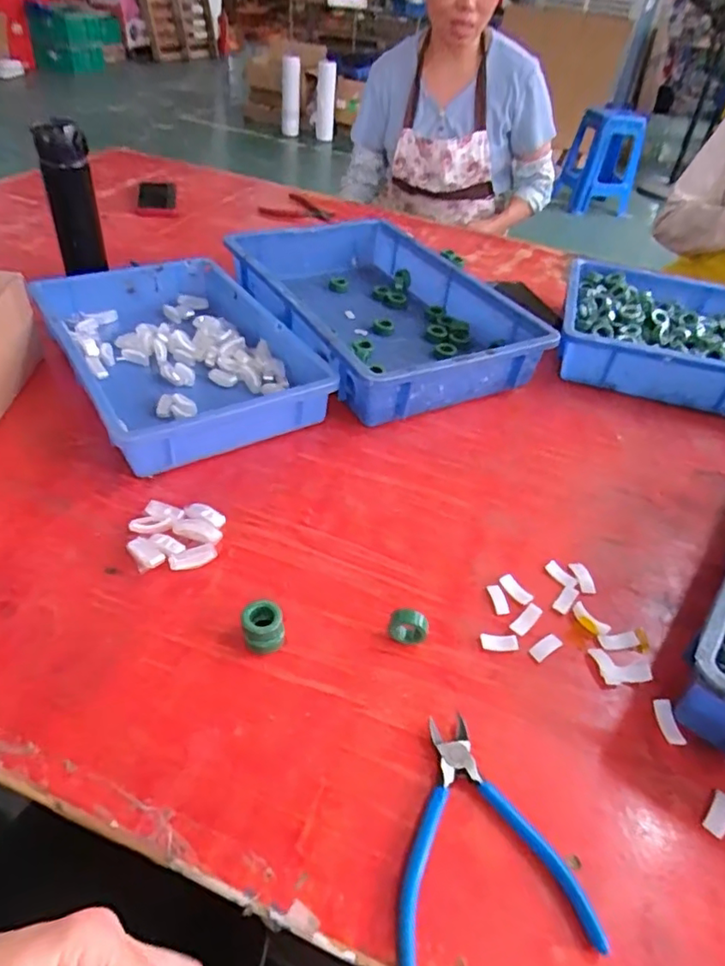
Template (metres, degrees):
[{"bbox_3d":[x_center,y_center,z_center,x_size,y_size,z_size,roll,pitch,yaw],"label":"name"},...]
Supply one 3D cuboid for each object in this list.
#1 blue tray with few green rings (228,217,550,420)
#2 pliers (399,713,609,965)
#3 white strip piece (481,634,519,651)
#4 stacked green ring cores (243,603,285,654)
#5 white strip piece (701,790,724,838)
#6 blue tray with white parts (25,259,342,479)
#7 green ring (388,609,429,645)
[{"bbox_3d":[0.020,-0.256,0.842,0.313,0.078,0.436,-16,46,-24],"label":"blue tray with few green rings"},{"bbox_3d":[0.072,0.217,0.371,0.116,0.012,0.136,-1,42,-9],"label":"pliers"},{"bbox_3d":[0.113,0.130,0.484,0.031,0.004,0.014,3,41,-4],"label":"white strip piece"},{"bbox_3d":[-0.077,0.113,0.460,0.029,0.031,0.027,4,41,-4],"label":"stacked green ring cores"},{"bbox_3d":[0.242,0.223,0.399,0.015,0.004,0.030,34,48,27],"label":"white strip piece"},{"bbox_3d":[-0.222,-0.162,0.718,0.243,0.064,0.365,-21,48,-29],"label":"blue tray with white parts"},{"bbox_3d":[0.037,0.115,0.472,0.031,0.027,0.018,12,41,5],"label":"green ring"}]

